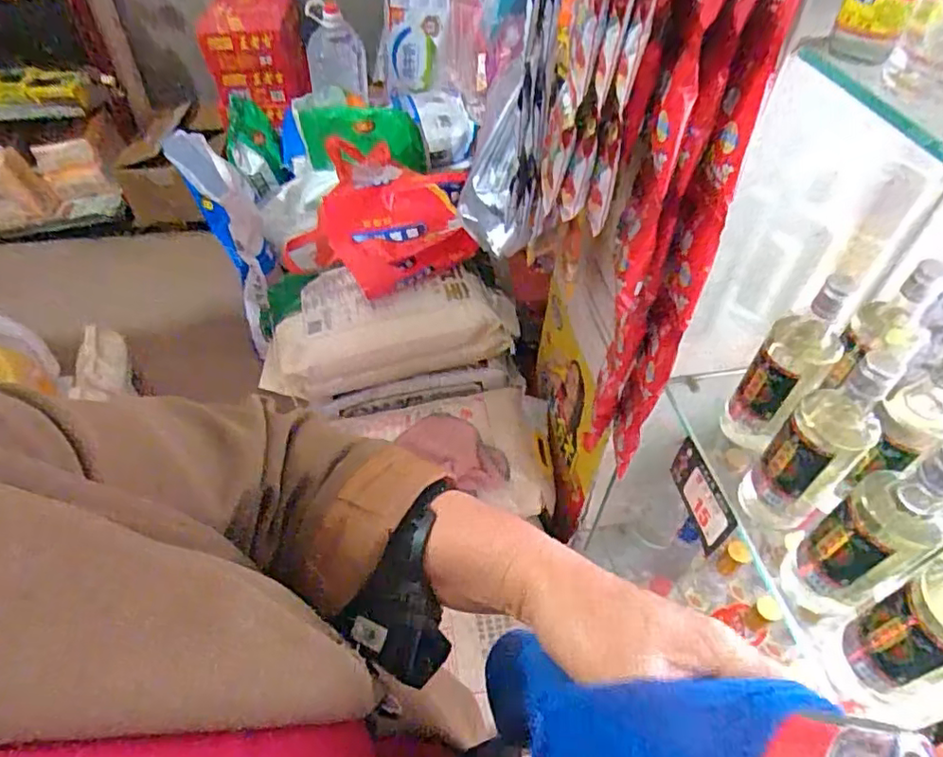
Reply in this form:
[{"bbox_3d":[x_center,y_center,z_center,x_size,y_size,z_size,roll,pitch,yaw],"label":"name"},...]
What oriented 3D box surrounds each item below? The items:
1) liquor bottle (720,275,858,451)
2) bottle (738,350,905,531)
[{"bbox_3d":[0.321,-0.006,0.612,0.065,0.221,0.051,35,57,25],"label":"liquor bottle"},{"bbox_3d":[0.321,0.062,0.550,0.062,0.218,0.067,-34,58,-27],"label":"bottle"}]

